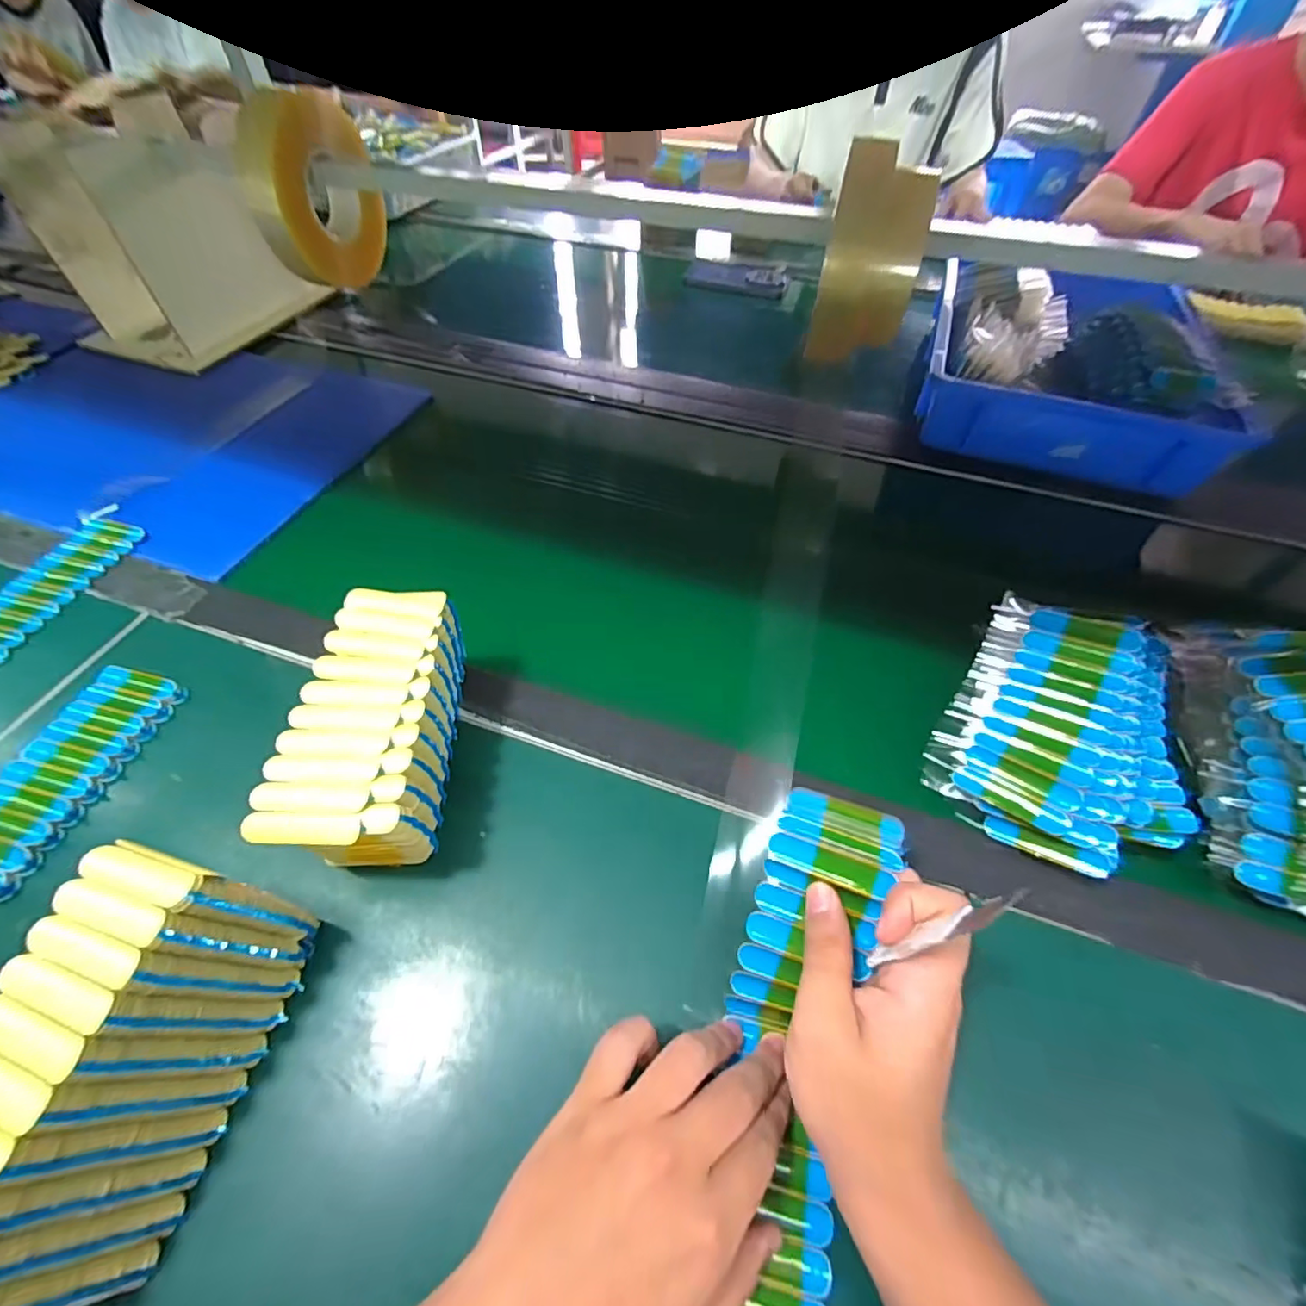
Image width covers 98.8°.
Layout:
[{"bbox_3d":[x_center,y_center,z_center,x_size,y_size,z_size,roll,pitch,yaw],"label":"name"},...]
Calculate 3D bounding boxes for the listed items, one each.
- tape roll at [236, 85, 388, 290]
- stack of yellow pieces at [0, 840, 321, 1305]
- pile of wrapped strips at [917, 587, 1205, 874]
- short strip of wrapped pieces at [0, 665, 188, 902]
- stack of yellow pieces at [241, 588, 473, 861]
[{"bbox_3d":[-0.364,-0.502,0.614,0.040,0.164,0.164,13,46,19],"label":"tape roll"},{"bbox_3d":[-0.242,0.183,0.252,0.086,0.107,0.158,14,53,9],"label":"stack of yellow pieces"},{"bbox_3d":[0.274,0.042,0.363,0.138,0.050,0.180,29,58,20],"label":"pile of wrapped strips"},{"bbox_3d":[-0.395,0.077,0.374,0.067,0.023,0.152,12,54,8],"label":"short strip of wrapped pieces"},{"bbox_3d":[-0.167,0.049,0.349,0.084,0.093,0.153,1,52,-1],"label":"stack of yellow pieces"}]

